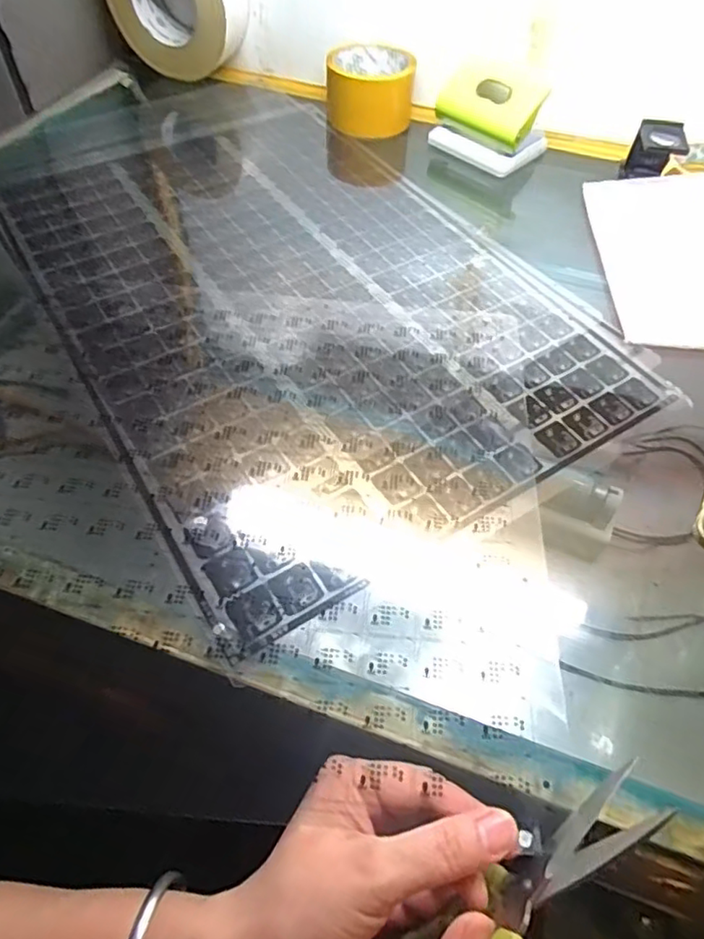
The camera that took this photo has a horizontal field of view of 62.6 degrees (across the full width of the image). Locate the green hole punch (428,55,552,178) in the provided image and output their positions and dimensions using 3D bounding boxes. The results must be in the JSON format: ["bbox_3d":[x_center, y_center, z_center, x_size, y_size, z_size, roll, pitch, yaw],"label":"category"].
[{"bbox_3d":[0.139,-0.357,0.577,0.072,0.074,0.103,-38,64,-25],"label":"green hole punch"}]

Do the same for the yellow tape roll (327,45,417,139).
[{"bbox_3d":[0.019,-0.397,0.607,0.089,0.054,0.088,3,54,1],"label":"yellow tape roll"}]

